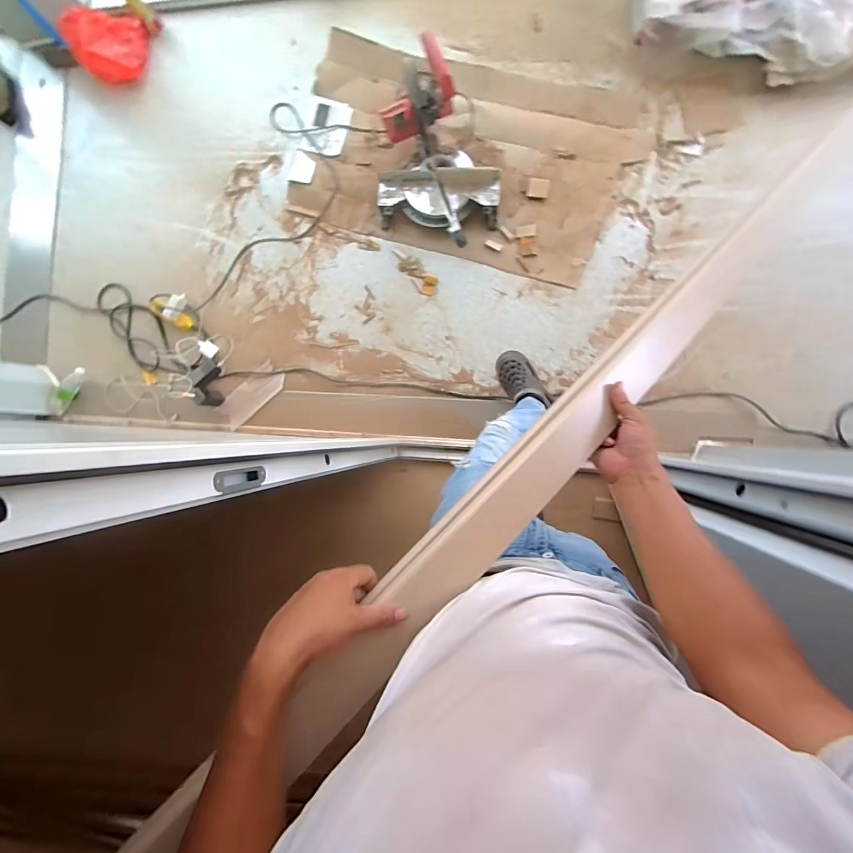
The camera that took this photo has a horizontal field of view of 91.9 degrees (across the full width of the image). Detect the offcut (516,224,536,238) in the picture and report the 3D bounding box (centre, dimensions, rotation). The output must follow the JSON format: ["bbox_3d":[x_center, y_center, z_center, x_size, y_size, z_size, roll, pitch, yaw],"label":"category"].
[{"bbox_3d":[0.343,-0.672,1.417,0.067,0.006,0.035,-1,102,14],"label":"offcut"}]

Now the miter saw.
[{"bbox_3d":[0.015,-0.841,1.285,0.430,0.403,0.363,2,88,8],"label":"miter saw"}]

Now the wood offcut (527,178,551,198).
[{"bbox_3d":[0.391,-0.835,1.444,0.075,0.021,0.061,15,90,8],"label":"wood offcut"}]

